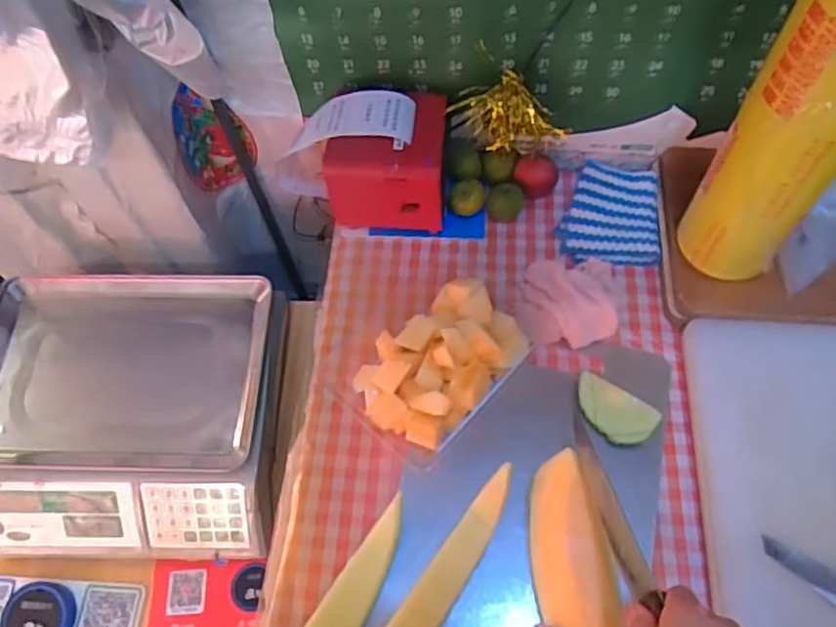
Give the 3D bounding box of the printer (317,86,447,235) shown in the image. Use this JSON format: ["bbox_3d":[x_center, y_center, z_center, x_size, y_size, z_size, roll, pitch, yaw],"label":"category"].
[{"bbox_3d":[-0.034,-0.169,0.710,0.127,0.108,0.111,3,63,5],"label":"printer"}]

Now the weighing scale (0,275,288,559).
[{"bbox_3d":[-0.337,0.115,0.759,0.332,0.116,0.301,-2,63,2],"label":"weighing scale"}]

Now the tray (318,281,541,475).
[{"bbox_3d":[0.019,0.052,0.649,0.129,0.060,0.184,40,72,20],"label":"tray"}]

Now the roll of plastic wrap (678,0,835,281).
[{"bbox_3d":[0.314,-0.162,0.521,0.098,0.337,0.104,-1,63,3],"label":"roll of plastic wrap"}]

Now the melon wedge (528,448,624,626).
[{"bbox_3d":[0.129,0.210,0.543,0.058,0.053,0.176,-7,56,0],"label":"melon wedge"}]

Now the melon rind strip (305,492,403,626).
[{"bbox_3d":[-0.062,0.255,0.560,0.041,0.026,0.194,30,69,17],"label":"melon rind strip"}]

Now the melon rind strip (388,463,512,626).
[{"bbox_3d":[0.022,0.228,0.557,0.035,0.040,0.210,32,69,18],"label":"melon rind strip"}]

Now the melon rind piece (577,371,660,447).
[{"bbox_3d":[0.190,0.096,0.636,0.083,0.029,0.047,35,70,19],"label":"melon rind piece"}]

